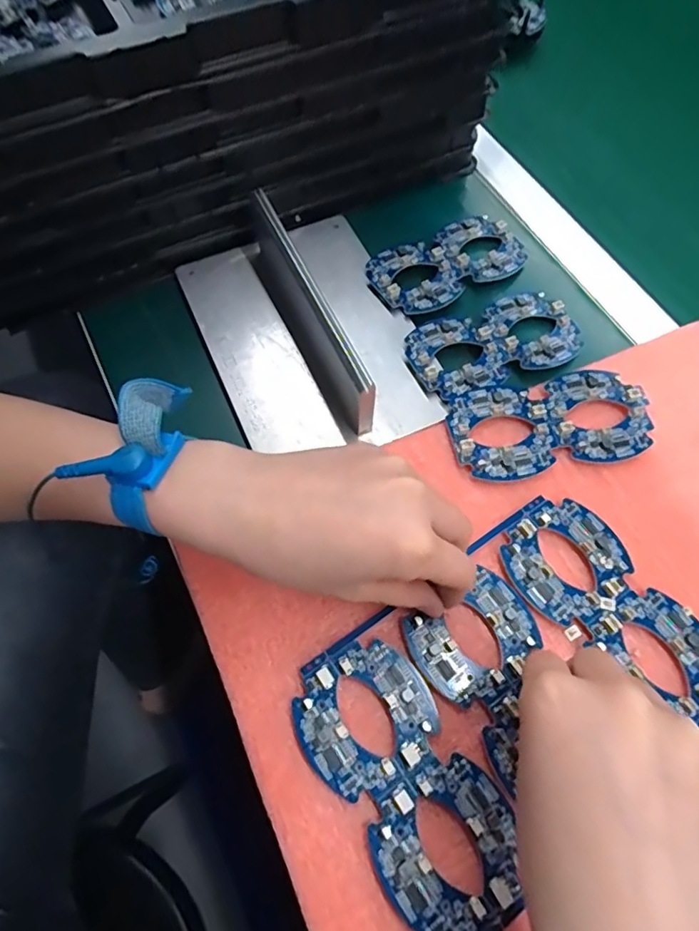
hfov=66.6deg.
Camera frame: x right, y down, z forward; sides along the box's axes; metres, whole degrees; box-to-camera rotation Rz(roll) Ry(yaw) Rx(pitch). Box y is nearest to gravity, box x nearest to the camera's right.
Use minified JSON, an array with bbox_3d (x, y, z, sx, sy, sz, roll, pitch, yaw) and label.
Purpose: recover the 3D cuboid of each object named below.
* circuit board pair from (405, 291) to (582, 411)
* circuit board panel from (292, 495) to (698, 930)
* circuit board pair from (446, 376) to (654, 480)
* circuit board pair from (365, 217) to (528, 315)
[{"bbox_3d":[0.103,-0.087,0.376,0.127,0.011,0.065,-25,66,-13],"label":"circuit board pair"},{"bbox_3d":[0.083,0.114,0.274,0.204,0.009,0.136,-32,68,-14],"label":"circuit board panel"},{"bbox_3d":[0.129,-0.027,0.344,0.129,0.009,0.064,-10,64,-6],"label":"circuit board pair"},{"bbox_3d":[0.075,-0.156,0.406,0.126,0.013,0.062,-29,67,-14],"label":"circuit board pair"}]

